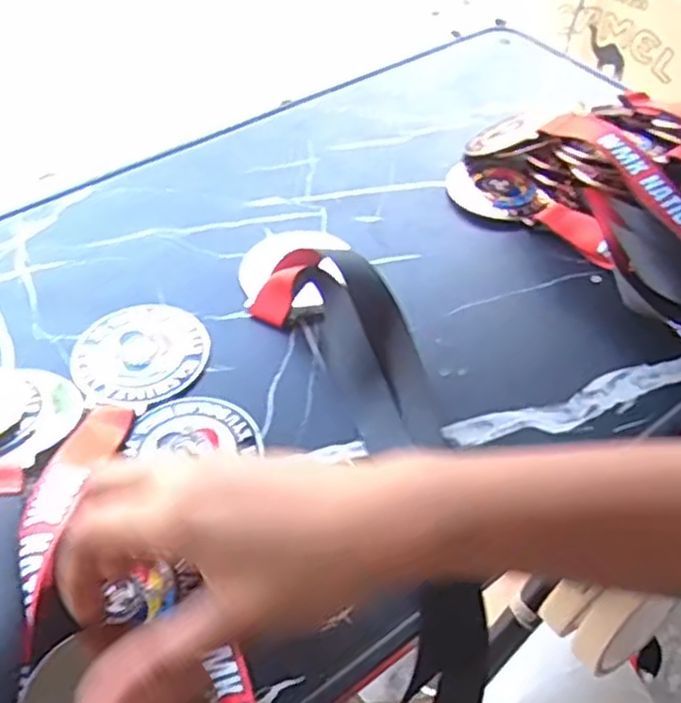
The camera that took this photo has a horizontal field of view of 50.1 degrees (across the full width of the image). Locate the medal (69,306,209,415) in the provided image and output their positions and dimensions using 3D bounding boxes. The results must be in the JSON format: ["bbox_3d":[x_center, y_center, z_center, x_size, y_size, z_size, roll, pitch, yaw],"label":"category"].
[{"bbox_3d":[-0.117,0.000,0.427,0.077,0.004,0.075,0,47,-1],"label":"medal"}]

